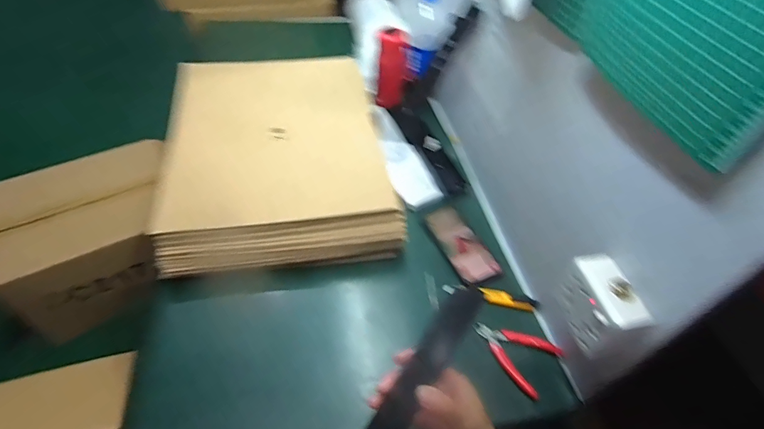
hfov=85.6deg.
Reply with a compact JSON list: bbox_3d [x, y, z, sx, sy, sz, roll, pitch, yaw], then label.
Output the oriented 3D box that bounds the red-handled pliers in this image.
[{"bbox_3d":[0.205,0.200,0.619,0.084,0.021,0.124,-27,56,-26],"label":"red-handled pliers"}]

